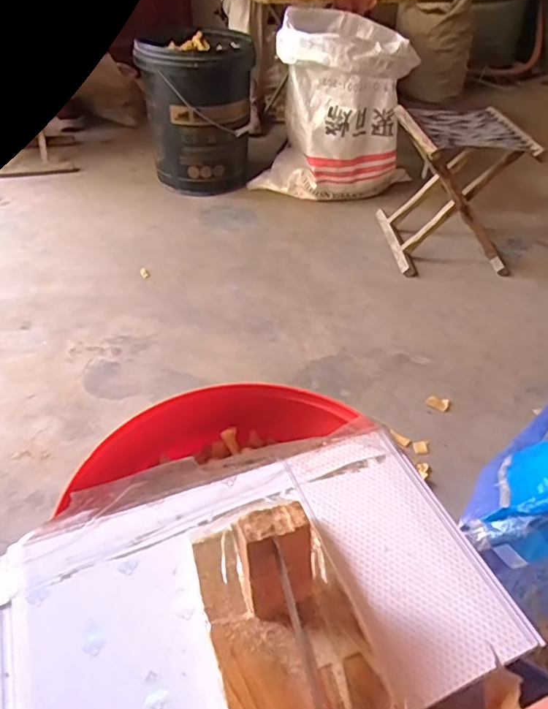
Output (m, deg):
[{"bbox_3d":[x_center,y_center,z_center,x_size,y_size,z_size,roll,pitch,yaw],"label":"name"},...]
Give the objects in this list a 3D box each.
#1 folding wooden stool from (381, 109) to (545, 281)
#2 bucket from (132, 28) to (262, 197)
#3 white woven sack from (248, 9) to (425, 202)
[{"bbox_3d":[0.425,-0.397,1.294,0.262,0.296,0.299,-2,42,-5],"label":"folding wooden stool"},{"bbox_3d":[-0.206,-0.693,1.559,0.293,0.370,0.278,-1,42,-3],"label":"bucket"},{"bbox_3d":[0.176,-0.675,1.503,0.406,0.427,0.255,12,43,11],"label":"white woven sack"}]

